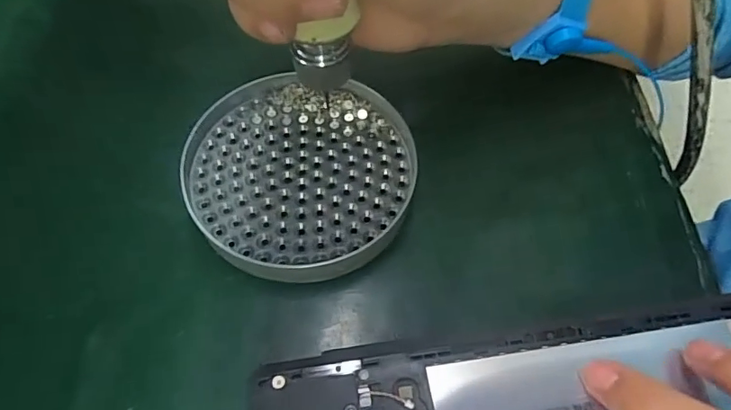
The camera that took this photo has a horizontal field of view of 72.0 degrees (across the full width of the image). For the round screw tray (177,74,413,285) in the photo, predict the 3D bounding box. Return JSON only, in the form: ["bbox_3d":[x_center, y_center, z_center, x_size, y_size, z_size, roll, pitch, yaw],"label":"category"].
[{"bbox_3d":[-0.034,-0.018,0.260,0.112,0.016,0.113,1,61,-2],"label":"round screw tray"}]

